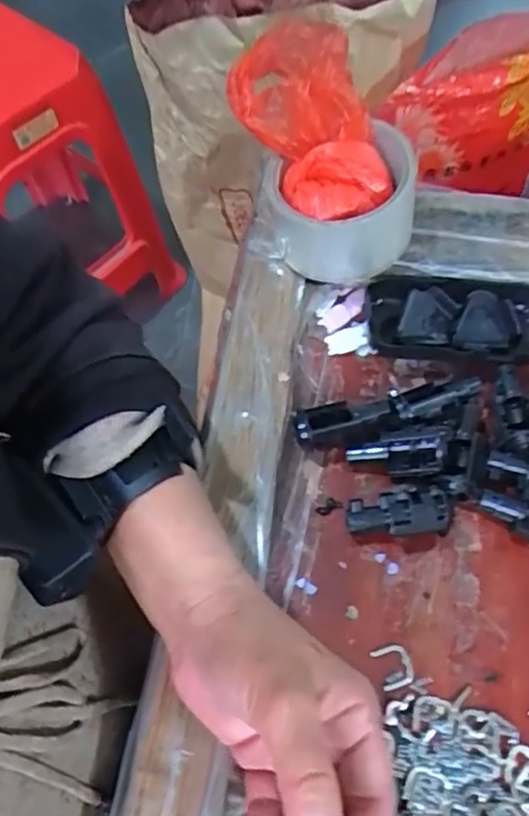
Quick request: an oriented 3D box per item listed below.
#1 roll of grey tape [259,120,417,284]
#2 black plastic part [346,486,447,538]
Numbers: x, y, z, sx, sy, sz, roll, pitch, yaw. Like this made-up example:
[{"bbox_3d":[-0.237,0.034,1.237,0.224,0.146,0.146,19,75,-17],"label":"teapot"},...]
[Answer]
[{"bbox_3d":[0.045,-0.120,0.379,0.086,0.060,0.075,-13,63,-6],"label":"roll of grey tape"},{"bbox_3d":[0.069,0.057,0.331,0.052,0.024,0.026,-5,63,-2],"label":"black plastic part"}]

